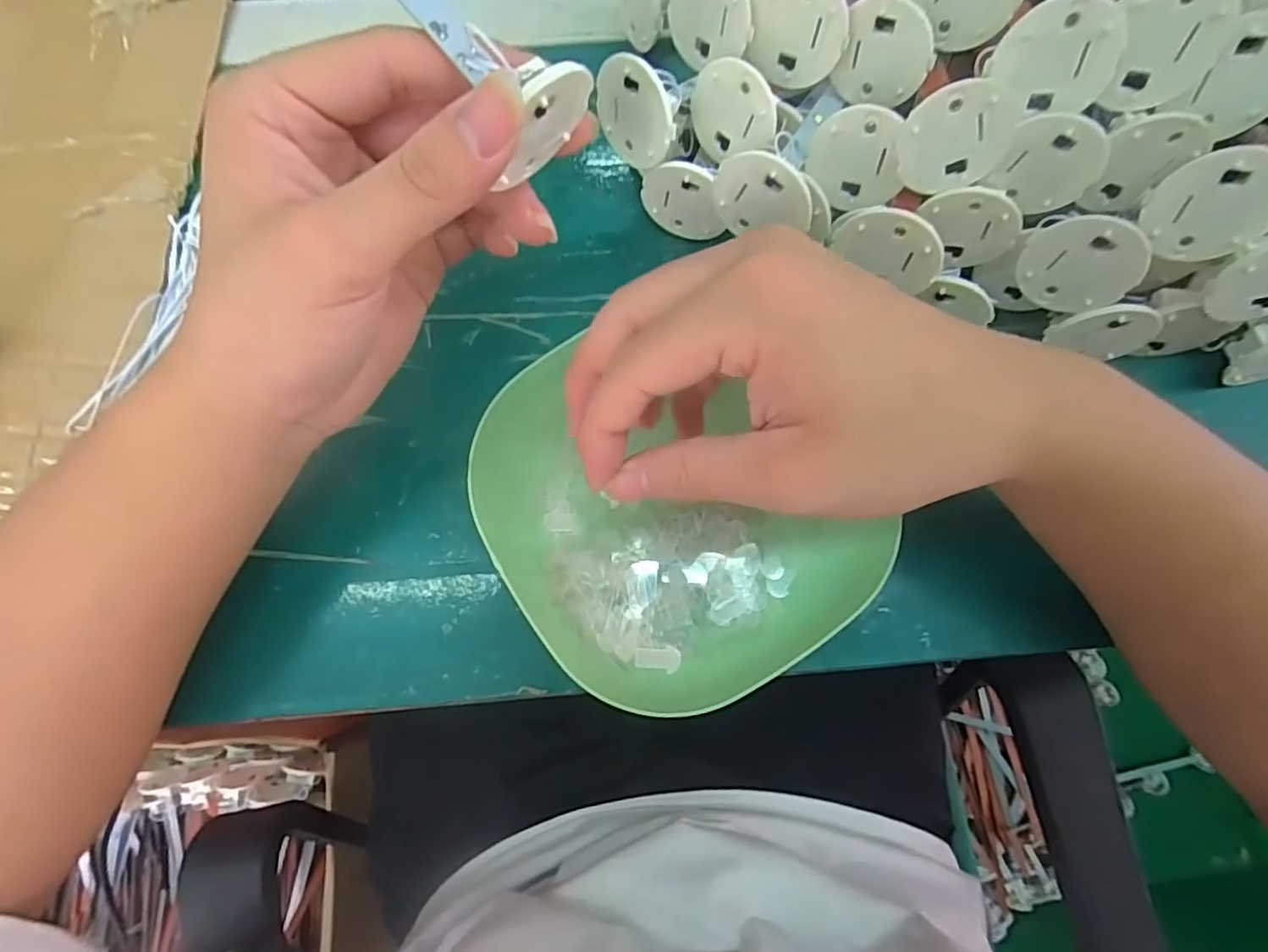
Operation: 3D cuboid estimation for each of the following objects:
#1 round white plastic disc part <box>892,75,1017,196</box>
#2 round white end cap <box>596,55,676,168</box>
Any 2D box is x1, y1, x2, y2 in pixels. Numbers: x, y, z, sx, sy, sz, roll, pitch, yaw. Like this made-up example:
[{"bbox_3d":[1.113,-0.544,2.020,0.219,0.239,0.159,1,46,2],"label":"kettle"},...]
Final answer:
[{"bbox_3d":[0.112,-0.118,0.216,0.037,0.036,0.004,-4,56,10],"label":"round white plastic disc part"},{"bbox_3d":[0.000,-0.139,0.237,0.039,0.035,0.004,46,64,6],"label":"round white end cap"}]

